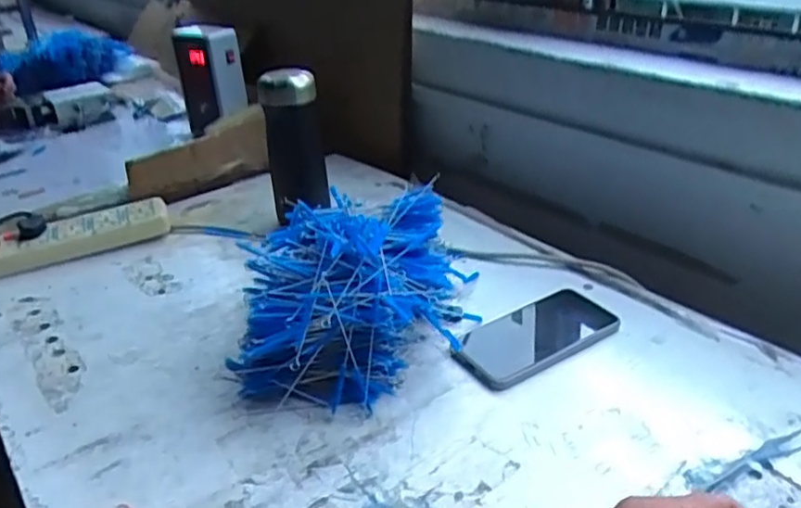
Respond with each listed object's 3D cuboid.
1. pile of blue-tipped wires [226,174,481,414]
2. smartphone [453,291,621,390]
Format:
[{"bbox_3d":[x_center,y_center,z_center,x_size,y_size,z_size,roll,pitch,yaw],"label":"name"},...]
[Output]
[{"bbox_3d":[-0.048,0.034,0.628,0.218,0.121,0.207,-5,28,-4],"label":"pile of blue-tipped wires"},{"bbox_3d":[0.131,0.078,0.642,0.171,0.011,0.085,-20,32,-28],"label":"smartphone"}]

